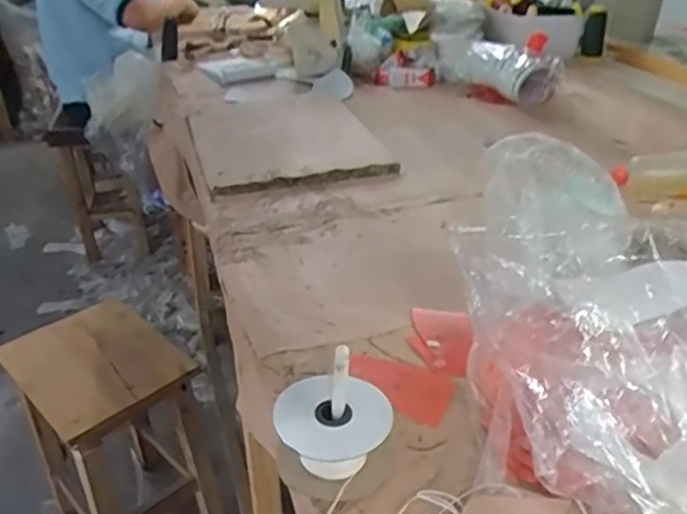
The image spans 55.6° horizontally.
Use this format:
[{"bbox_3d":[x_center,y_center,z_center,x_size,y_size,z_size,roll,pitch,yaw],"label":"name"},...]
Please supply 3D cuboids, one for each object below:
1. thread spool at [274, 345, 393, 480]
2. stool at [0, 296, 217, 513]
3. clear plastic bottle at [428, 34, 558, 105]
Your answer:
[{"bbox_3d":[-0.008,0.124,0.511,0.085,0.108,0.067,-5,30,-5],"label":"thread spool"},{"bbox_3d":[-0.420,0.362,1.238,0.250,0.461,0.284,-26,38,-35],"label":"stool"},{"bbox_3d":[0.316,-0.413,1.399,0.107,0.085,0.272,-16,33,-22],"label":"clear plastic bottle"}]

